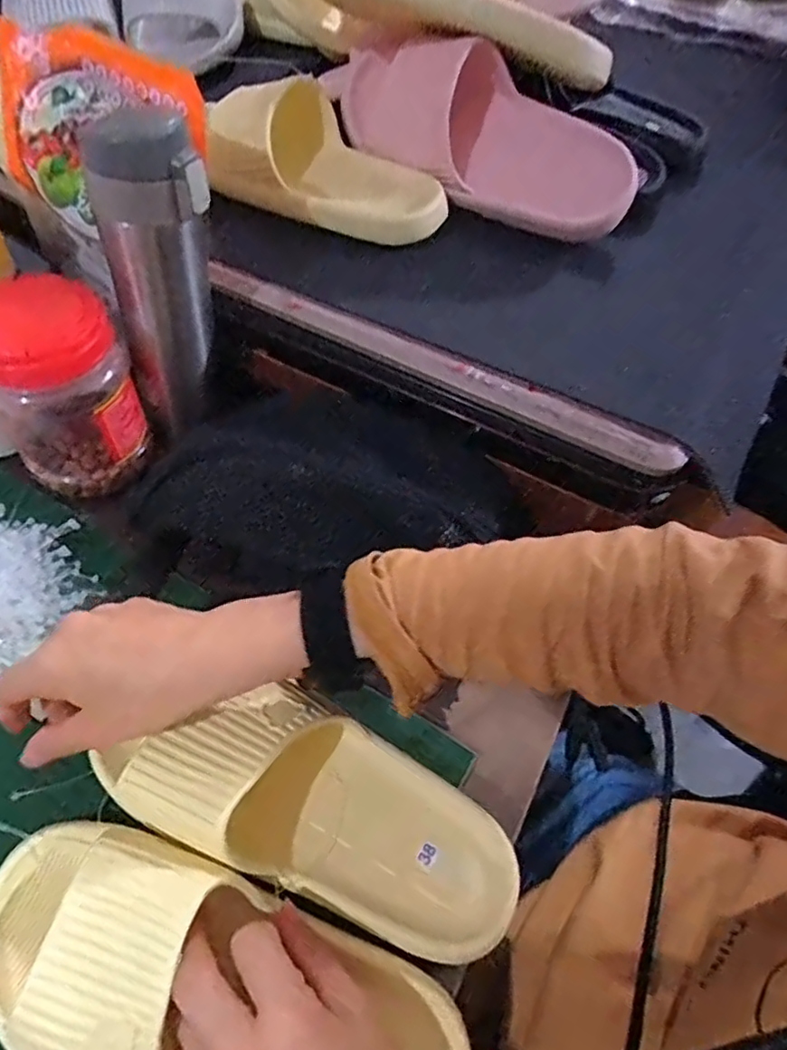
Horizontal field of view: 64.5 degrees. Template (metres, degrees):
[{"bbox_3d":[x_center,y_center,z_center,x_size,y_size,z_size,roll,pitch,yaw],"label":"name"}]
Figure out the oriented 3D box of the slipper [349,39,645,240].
[{"bbox_3d":[0.064,-0.311,0.491,0.255,0.103,0.067,30,60,15],"label":"slipper"}]

